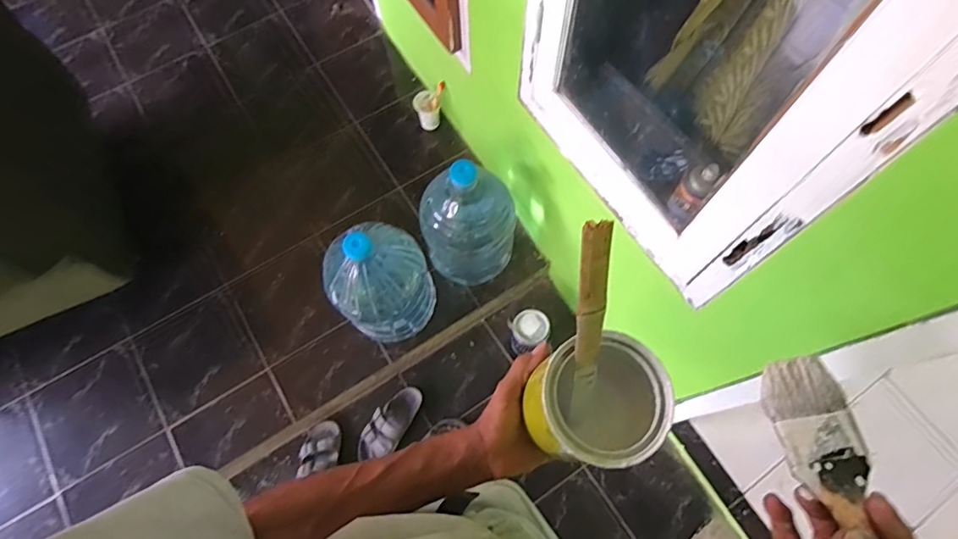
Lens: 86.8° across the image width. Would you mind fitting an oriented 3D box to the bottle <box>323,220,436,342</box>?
[{"bbox_3d":[-0.244,0.027,1.252,0.239,0.405,0.219,-1,69,1],"label":"bottle"}]

